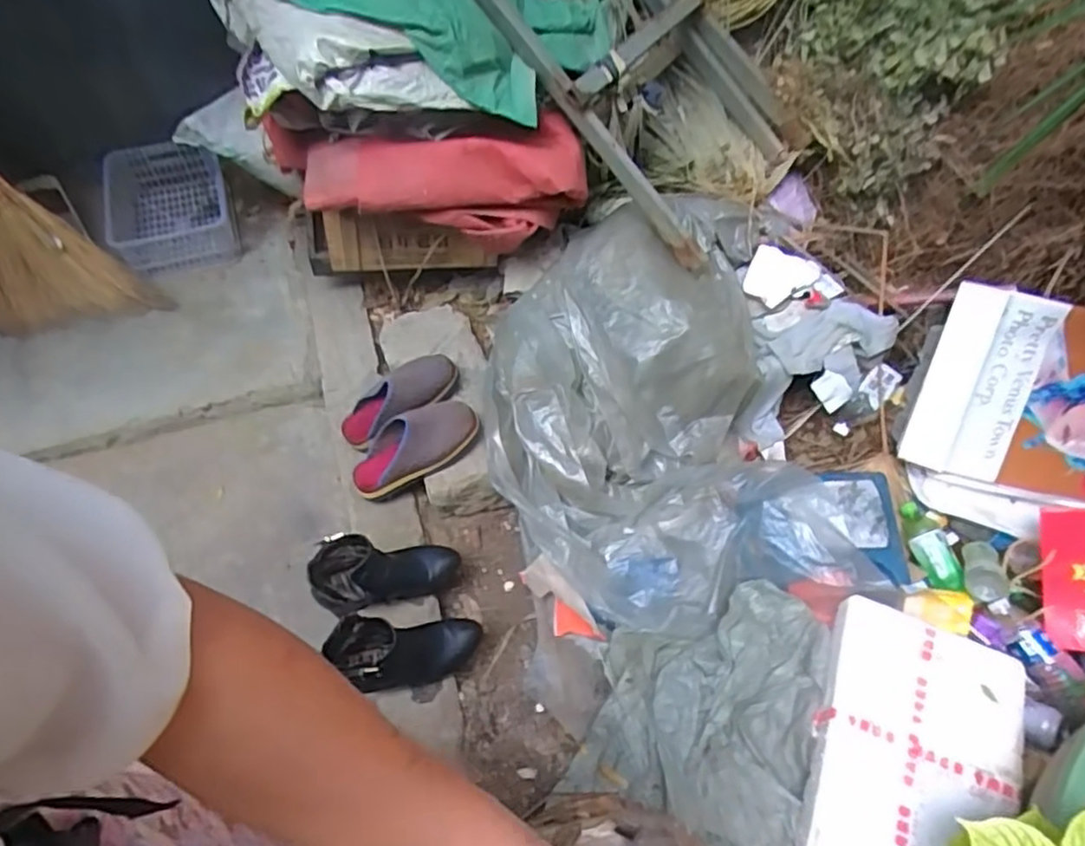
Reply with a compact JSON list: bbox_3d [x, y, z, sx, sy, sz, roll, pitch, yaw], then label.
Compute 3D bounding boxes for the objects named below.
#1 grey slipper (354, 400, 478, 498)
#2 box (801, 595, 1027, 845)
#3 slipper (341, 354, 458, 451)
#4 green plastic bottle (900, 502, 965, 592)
[{"bbox_3d":[-0.234,0.040,1.228,0.240,0.075,0.111,-32,63,1],"label":"grey slipper"},{"bbox_3d":[0.557,0.512,1.029,0.277,0.056,0.442,20,58,9],"label":"box"},{"bbox_3d":[-0.272,-0.042,1.309,0.240,0.083,0.118,-34,63,3],"label":"slipper"},{"bbox_3d":[0.710,0.227,1.264,0.073,0.064,0.181,-8,58,-8],"label":"green plastic bottle"}]

